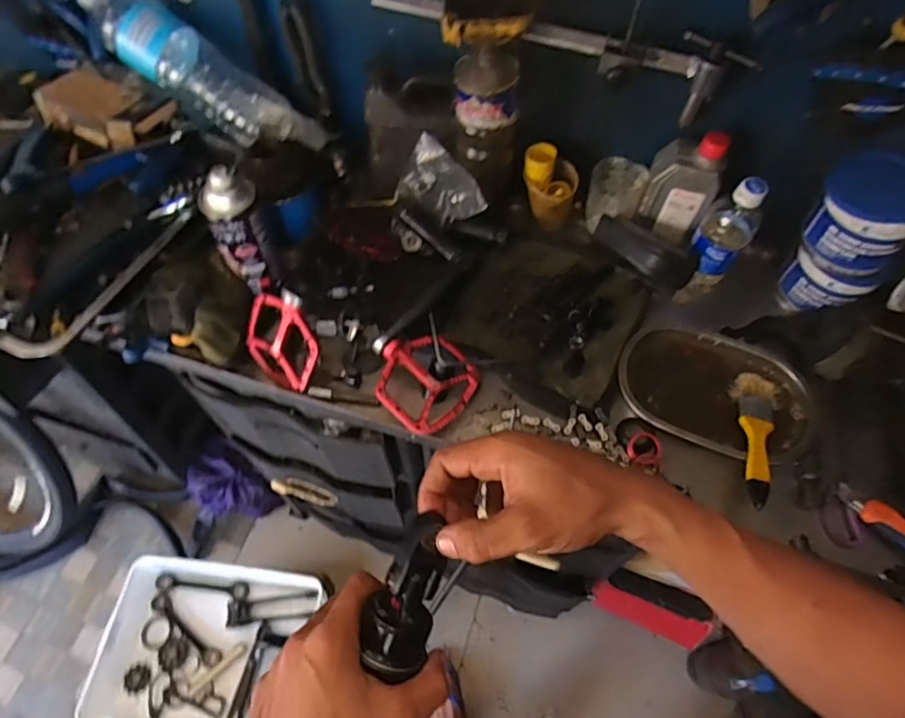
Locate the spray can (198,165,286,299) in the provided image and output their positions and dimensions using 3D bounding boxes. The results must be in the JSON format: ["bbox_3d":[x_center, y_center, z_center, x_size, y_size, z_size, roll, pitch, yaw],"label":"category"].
[{"bbox_3d":[-0.249,-0.146,0.681,0.071,0.165,0.053,-26,63,-14],"label":"spray can"}]

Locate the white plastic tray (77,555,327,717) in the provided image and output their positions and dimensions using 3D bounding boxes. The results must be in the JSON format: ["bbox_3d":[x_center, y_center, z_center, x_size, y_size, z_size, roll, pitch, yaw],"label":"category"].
[{"bbox_3d":[-0.400,0.475,0.922,0.323,0.062,0.264,7,60,4],"label":"white plastic tray"}]

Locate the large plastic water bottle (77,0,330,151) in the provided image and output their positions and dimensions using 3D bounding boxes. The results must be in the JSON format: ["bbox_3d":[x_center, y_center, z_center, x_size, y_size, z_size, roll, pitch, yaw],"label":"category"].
[{"bbox_3d":[-0.350,-0.393,0.793,0.361,0.072,0.096,32,61,-14],"label":"large plastic water bottle"}]

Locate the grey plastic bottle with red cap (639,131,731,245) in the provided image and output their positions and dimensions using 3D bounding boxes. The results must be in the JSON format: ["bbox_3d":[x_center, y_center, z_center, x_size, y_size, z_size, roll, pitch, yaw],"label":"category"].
[{"bbox_3d":[0.282,-0.211,0.714,0.056,0.153,0.089,-36,66,-19],"label":"grey plastic bottle with red cap"}]

